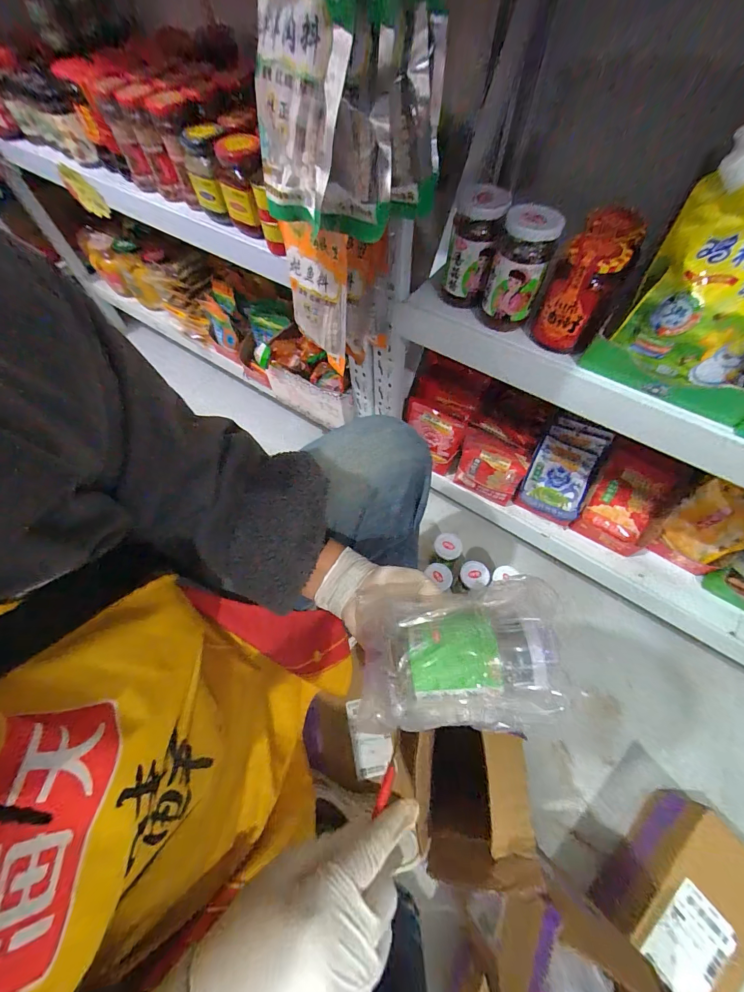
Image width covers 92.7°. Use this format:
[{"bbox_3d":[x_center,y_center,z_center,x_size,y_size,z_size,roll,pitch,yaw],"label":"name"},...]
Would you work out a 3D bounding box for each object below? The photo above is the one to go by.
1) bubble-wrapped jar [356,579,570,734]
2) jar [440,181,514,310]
[{"bbox_3d":[0.064,0.126,0.279,0.143,0.070,0.093,-1,62,1],"label":"bubble-wrapped jar"},{"bbox_3d":[0.119,-0.292,0.428,0.057,0.114,0.055,-1,62,1],"label":"jar"}]

